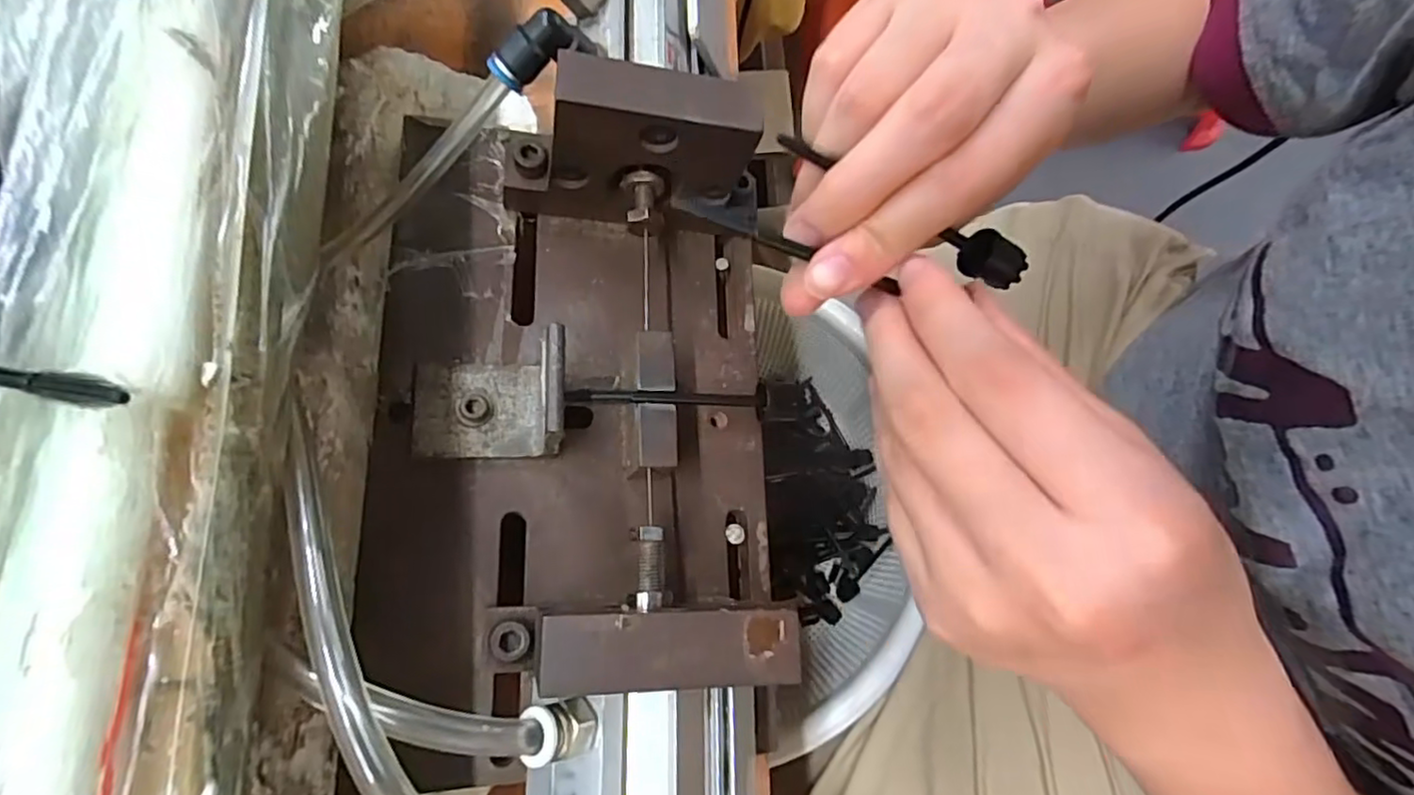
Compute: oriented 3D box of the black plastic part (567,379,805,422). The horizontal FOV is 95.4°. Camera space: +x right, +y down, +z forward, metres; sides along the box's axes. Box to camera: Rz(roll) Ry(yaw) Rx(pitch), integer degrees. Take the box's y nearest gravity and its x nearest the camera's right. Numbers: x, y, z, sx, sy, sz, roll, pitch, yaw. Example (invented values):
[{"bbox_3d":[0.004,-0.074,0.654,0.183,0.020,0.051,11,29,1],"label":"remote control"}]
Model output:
[{"bbox_3d":[-0.005,0.001,0.232,0.088,0.007,0.014,0,74,-13],"label":"black plastic part"}]

